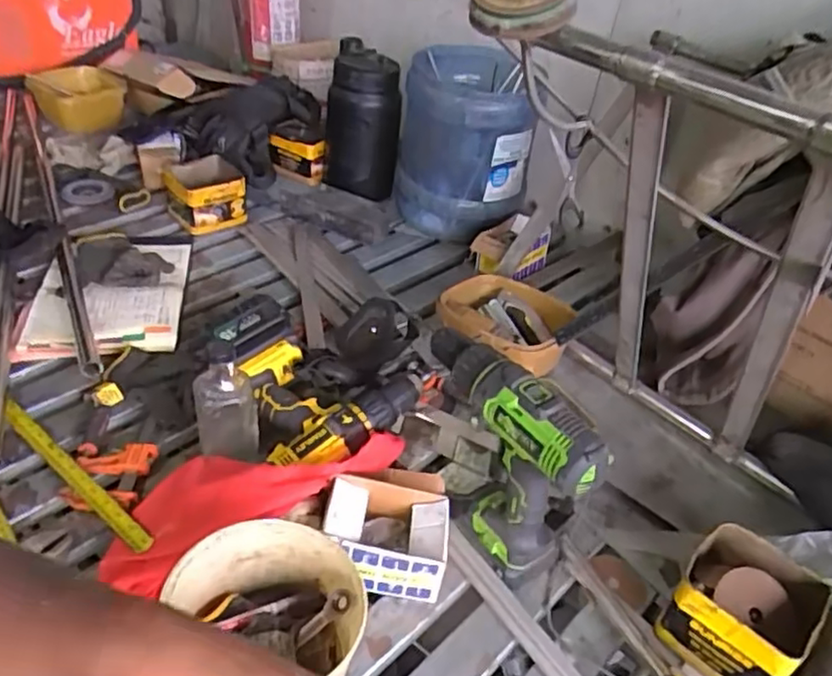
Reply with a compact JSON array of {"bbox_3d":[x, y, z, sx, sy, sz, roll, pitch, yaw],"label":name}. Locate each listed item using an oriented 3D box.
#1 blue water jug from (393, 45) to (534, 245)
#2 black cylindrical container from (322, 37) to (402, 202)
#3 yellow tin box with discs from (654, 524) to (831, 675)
[{"bbox_3d":[0.087,-0.352,1.227,0.230,0.278,0.225,6,39,-2],"label":"blue water jug"},{"bbox_3d":[-0.107,-0.398,1.286,0.130,0.293,0.121,5,39,-4],"label":"black cylindrical container"},{"bbox_3d":[0.324,0.272,0.668,0.118,0.085,0.130,35,46,30],"label":"yellow tin box with discs"}]

